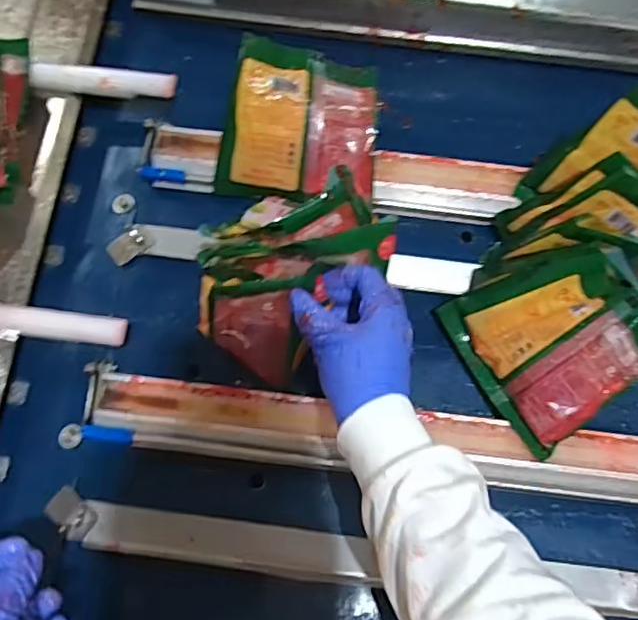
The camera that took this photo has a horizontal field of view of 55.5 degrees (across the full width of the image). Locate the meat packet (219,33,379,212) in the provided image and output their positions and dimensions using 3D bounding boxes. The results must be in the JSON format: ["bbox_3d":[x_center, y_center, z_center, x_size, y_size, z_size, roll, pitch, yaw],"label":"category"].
[{"bbox_3d":[-0.016,-0.162,0.535,0.134,0.032,0.126,4,101,-7],"label":"meat packet"}]

